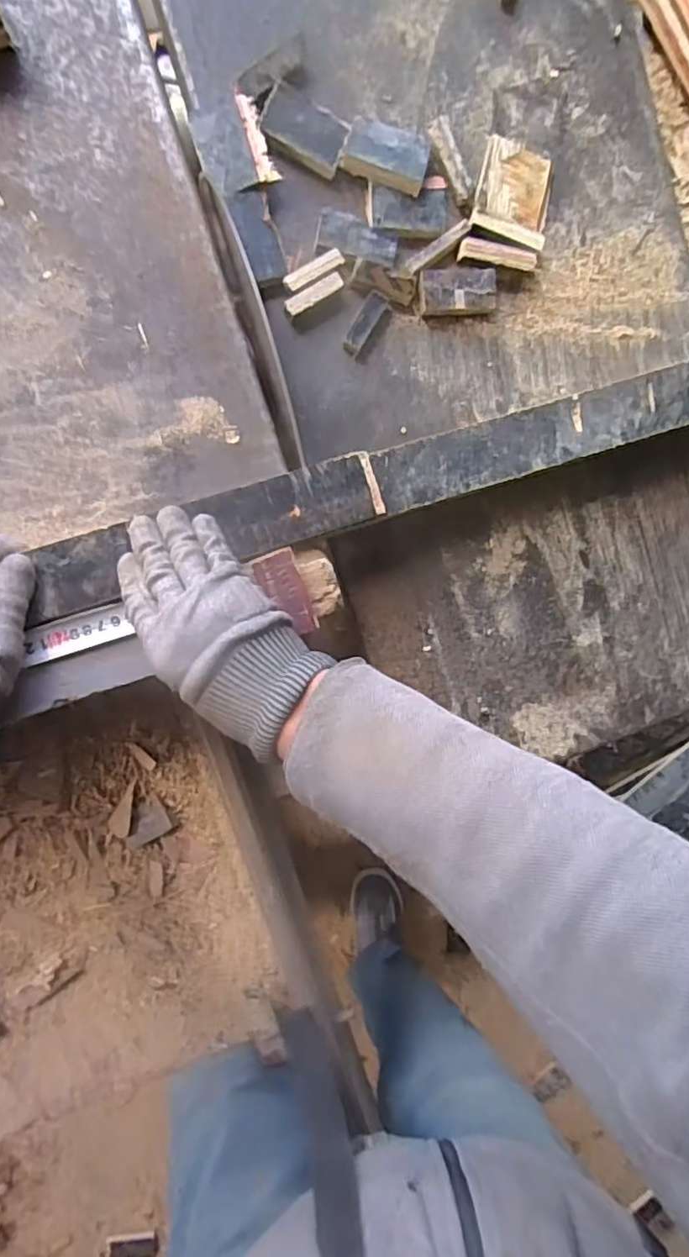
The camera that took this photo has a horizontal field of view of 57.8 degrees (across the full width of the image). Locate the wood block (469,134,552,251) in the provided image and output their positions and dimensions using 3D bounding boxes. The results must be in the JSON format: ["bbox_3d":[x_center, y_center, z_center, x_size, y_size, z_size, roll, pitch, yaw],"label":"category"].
[{"bbox_3d":[0.140,-0.353,0.507,0.063,0.011,0.078,14,85,-5],"label":"wood block"}]

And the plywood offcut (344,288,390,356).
[{"bbox_3d":[0.017,-0.243,0.498,0.016,0.014,0.049,32,83,-3],"label":"plywood offcut"}]

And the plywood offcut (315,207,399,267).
[{"bbox_3d":[0.011,-0.303,0.486,0.062,0.007,0.030,10,85,-5],"label":"plywood offcut"}]

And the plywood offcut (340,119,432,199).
[{"bbox_3d":[0.033,-0.366,0.483,0.063,0.018,0.041,15,85,-5],"label":"plywood offcut"}]

